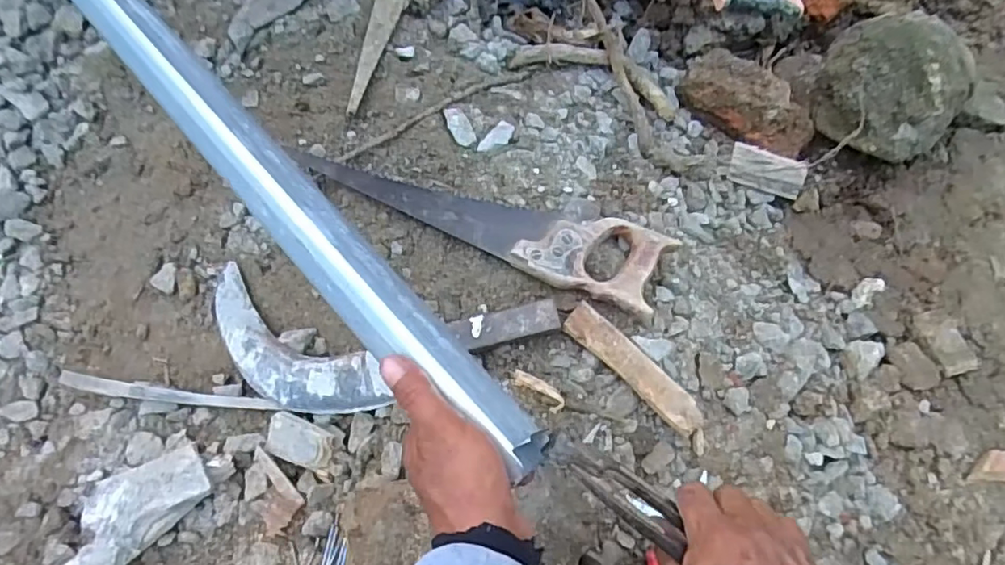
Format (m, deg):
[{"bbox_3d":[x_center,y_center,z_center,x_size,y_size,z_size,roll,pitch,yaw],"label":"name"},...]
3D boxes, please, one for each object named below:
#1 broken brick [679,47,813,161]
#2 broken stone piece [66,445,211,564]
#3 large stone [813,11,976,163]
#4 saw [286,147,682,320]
[{"bbox_3d":[0.342,-0.251,0.853,0.084,0.063,0.193,-38,72,-19],"label":"broken brick"},{"bbox_3d":[-0.347,0.214,0.554,0.158,0.030,0.074,-39,73,-19],"label":"broken stone piece"},{"bbox_3d":[0.492,-0.247,0.784,0.165,0.123,0.166,1,64,-3],"label":"large stone"},{"bbox_3d":[-0.023,-0.072,0.650,0.397,0.024,0.095,18,65,5],"label":"saw"}]

